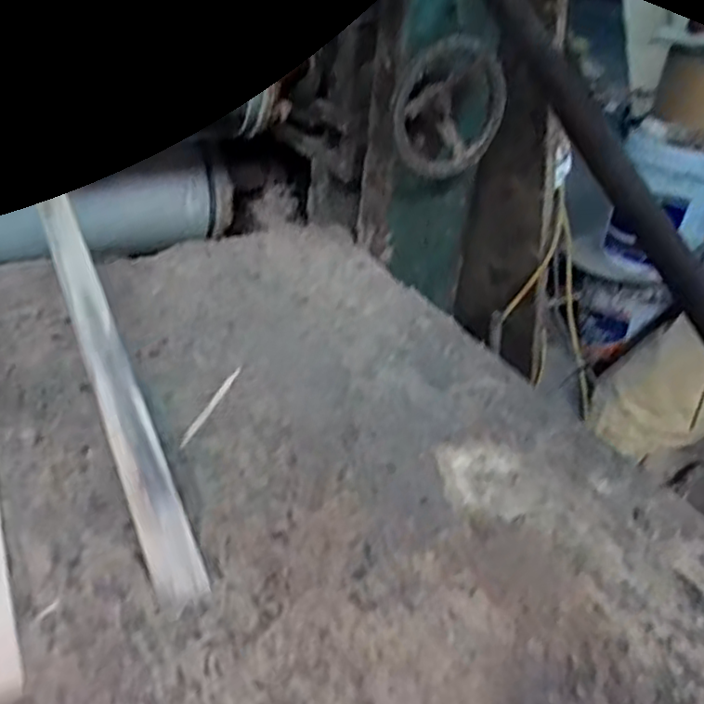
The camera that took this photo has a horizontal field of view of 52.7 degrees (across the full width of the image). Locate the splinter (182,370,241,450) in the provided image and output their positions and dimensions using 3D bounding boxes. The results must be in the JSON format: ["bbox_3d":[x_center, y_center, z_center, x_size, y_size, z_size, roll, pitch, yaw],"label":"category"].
[{"bbox_3d":[-0.136,0.050,0.700,0.011,0.005,0.132,12,34,10],"label":"splinter"}]

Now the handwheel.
[{"bbox_3d":[0.115,-0.302,0.875,0.155,0.162,0.056,8,30,-30],"label":"handwheel"}]

